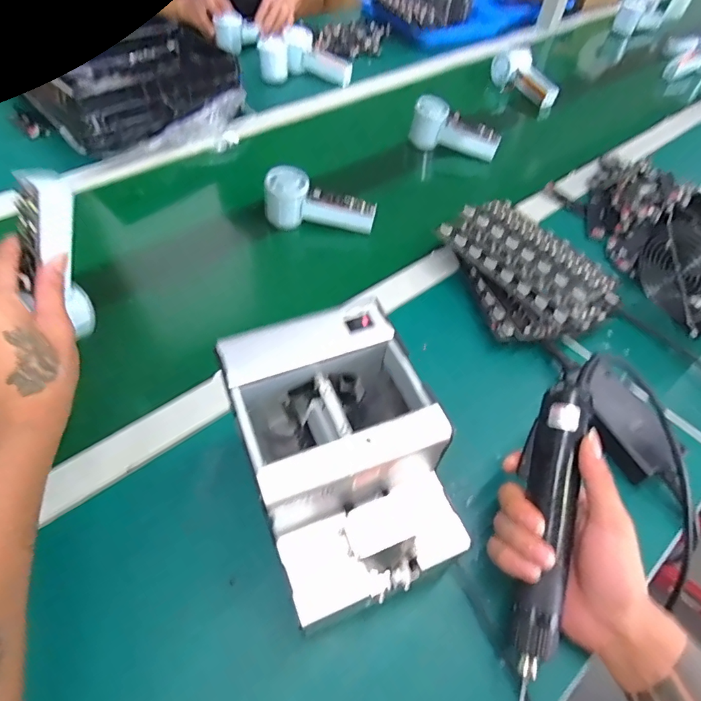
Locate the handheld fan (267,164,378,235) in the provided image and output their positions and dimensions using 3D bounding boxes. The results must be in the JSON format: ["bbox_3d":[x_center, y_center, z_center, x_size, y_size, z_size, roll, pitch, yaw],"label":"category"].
[{"bbox_3d":[-0.040,-0.203,0.620,0.144,0.061,0.051,5,59,1],"label":"handheld fan"}]

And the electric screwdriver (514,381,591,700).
[{"bbox_3d":[0.147,0.140,0.338,0.033,0.028,0.250,14,72,6],"label":"electric screwdriver"}]

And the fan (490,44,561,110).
[{"bbox_3d":[0.353,-0.549,0.926,0.050,0.063,0.159,-33,66,-20],"label":"fan"}]

